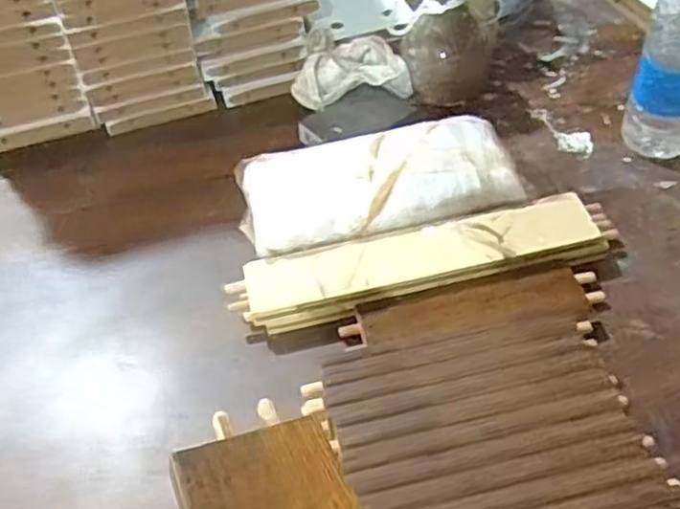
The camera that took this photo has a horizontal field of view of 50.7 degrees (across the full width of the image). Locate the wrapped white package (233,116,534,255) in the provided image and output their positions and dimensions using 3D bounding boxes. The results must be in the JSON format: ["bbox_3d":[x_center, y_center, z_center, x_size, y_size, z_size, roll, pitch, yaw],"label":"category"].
[{"bbox_3d":[0.032,-0.057,0.631,0.233,0.062,0.104,-12,49,-5],"label":"wrapped white package"}]

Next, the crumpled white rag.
[{"bbox_3d":[0.013,-0.187,0.735,0.120,0.044,0.094,5,50,10],"label":"crumpled white rag"}]

